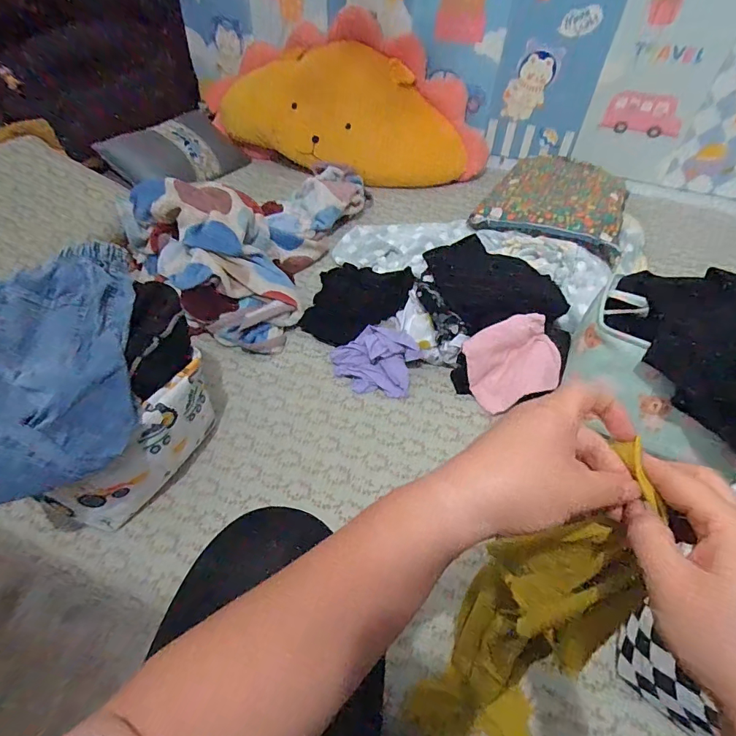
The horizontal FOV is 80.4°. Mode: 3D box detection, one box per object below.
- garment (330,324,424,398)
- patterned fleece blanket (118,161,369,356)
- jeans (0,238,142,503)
[{"bbox_3d":[0.014,-0.024,1.002,0.200,0.071,0.159,18,48,13],"label":"garment"},{"bbox_3d":[-0.341,-0.457,1.254,0.551,0.188,0.816,18,48,13],"label":"patterned fleece blanket"},{"bbox_3d":[-0.511,-0.004,0.679,0.290,0.166,0.372,-16,50,-18],"label":"jeans"}]

